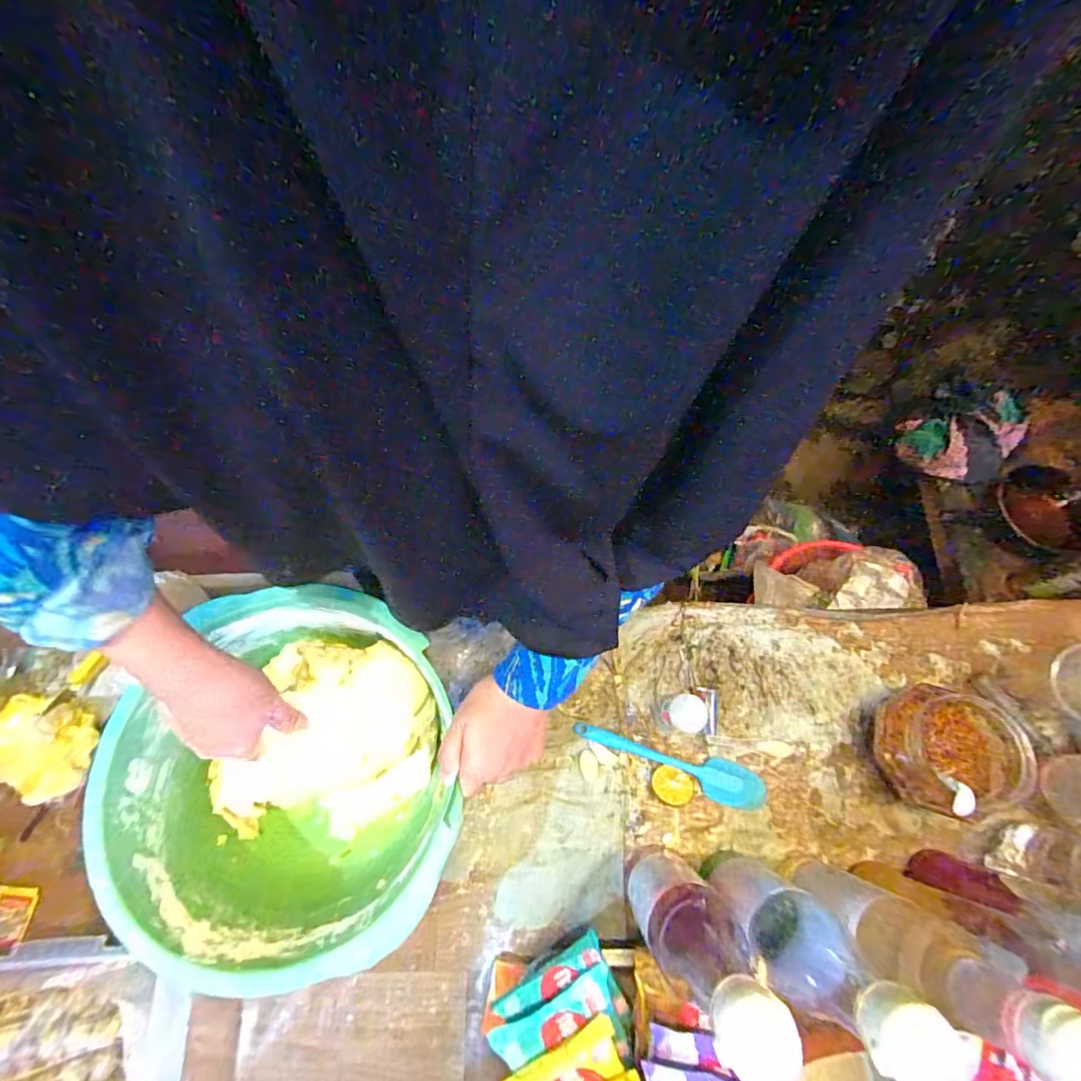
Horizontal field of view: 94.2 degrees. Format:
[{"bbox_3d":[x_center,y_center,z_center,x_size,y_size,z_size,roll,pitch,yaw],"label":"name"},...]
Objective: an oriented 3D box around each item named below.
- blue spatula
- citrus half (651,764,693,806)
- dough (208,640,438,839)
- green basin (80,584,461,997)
[{"bbox_3d":[0.130,0.227,0.515,0.195,0.013,0.040,17,70,4],"label":"blue spatula"},{"bbox_3d":[0.131,0.245,0.503,0.036,0.019,0.033,20,70,5],"label":"citrus half"},{"bbox_3d":[-0.200,0.185,0.470,0.194,0.071,0.169,5,71,0],"label":"dough"},{"bbox_3d":[-0.212,0.198,0.449,0.270,0.115,0.274,-5,71,-3],"label":"green basin"}]

